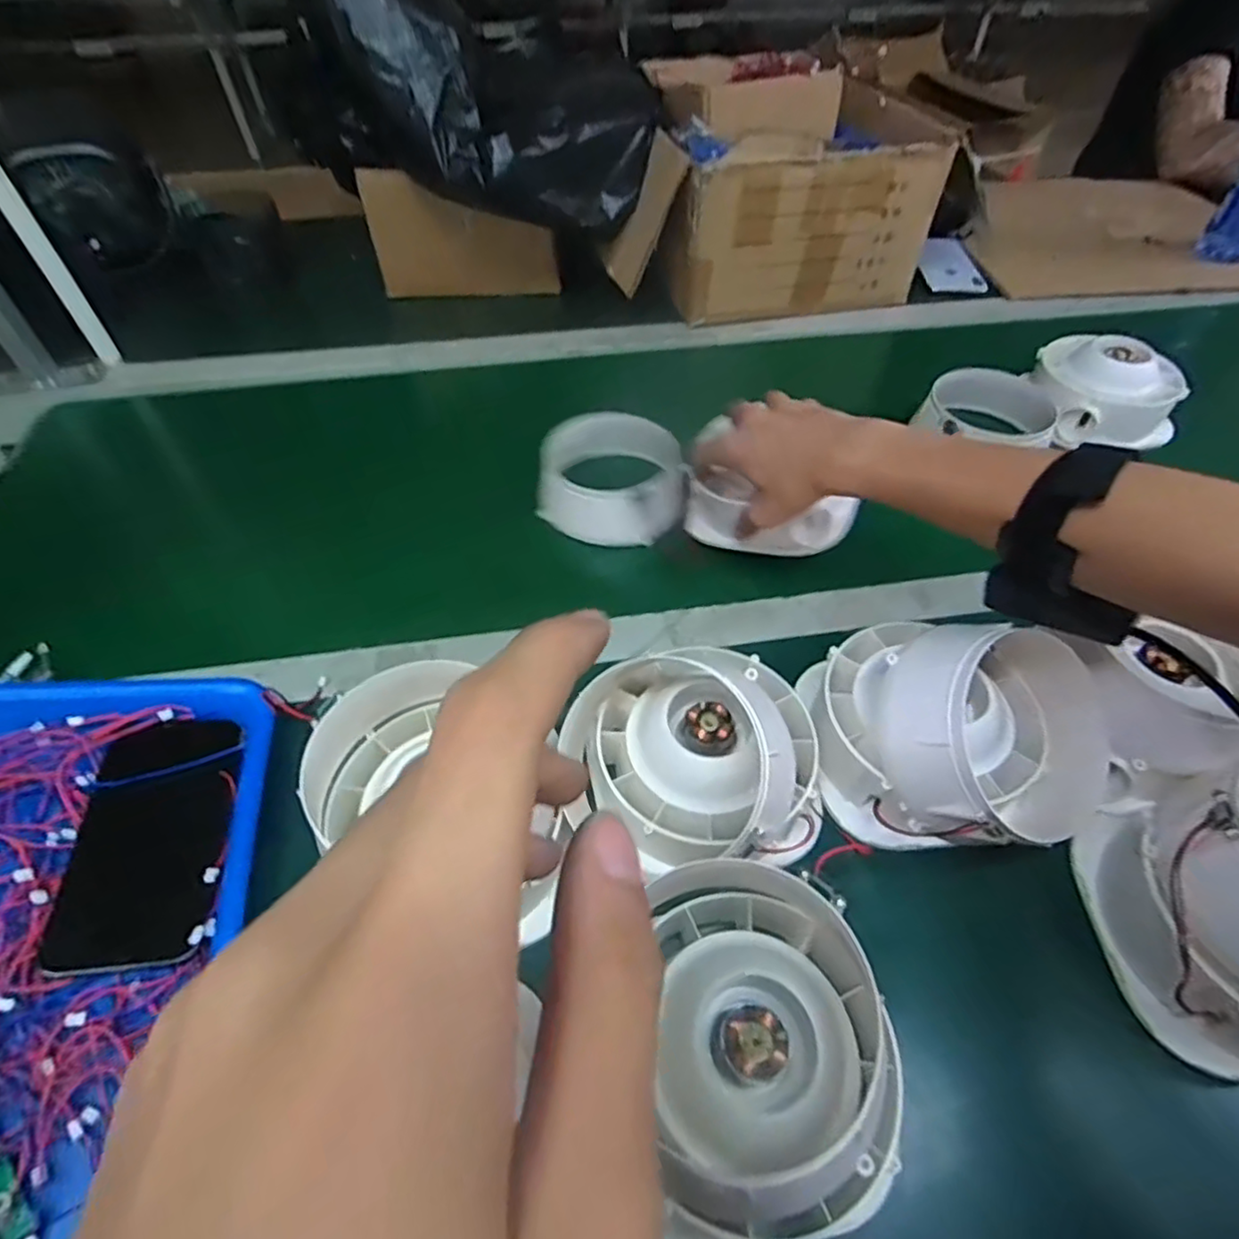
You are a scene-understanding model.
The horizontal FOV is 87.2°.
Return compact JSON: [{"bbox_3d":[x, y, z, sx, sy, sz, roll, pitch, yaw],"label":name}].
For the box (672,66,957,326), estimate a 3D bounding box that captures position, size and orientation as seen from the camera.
[{"bbox_3d":[0.206,-0.505,0.784,0.314,0.186,0.192,-12,51,-7],"label":"box"}]

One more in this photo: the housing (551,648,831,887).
[{"bbox_3d":[0.047,0.077,0.389,0.135,0.064,0.134,-1,51,1],"label":"housing"}]

